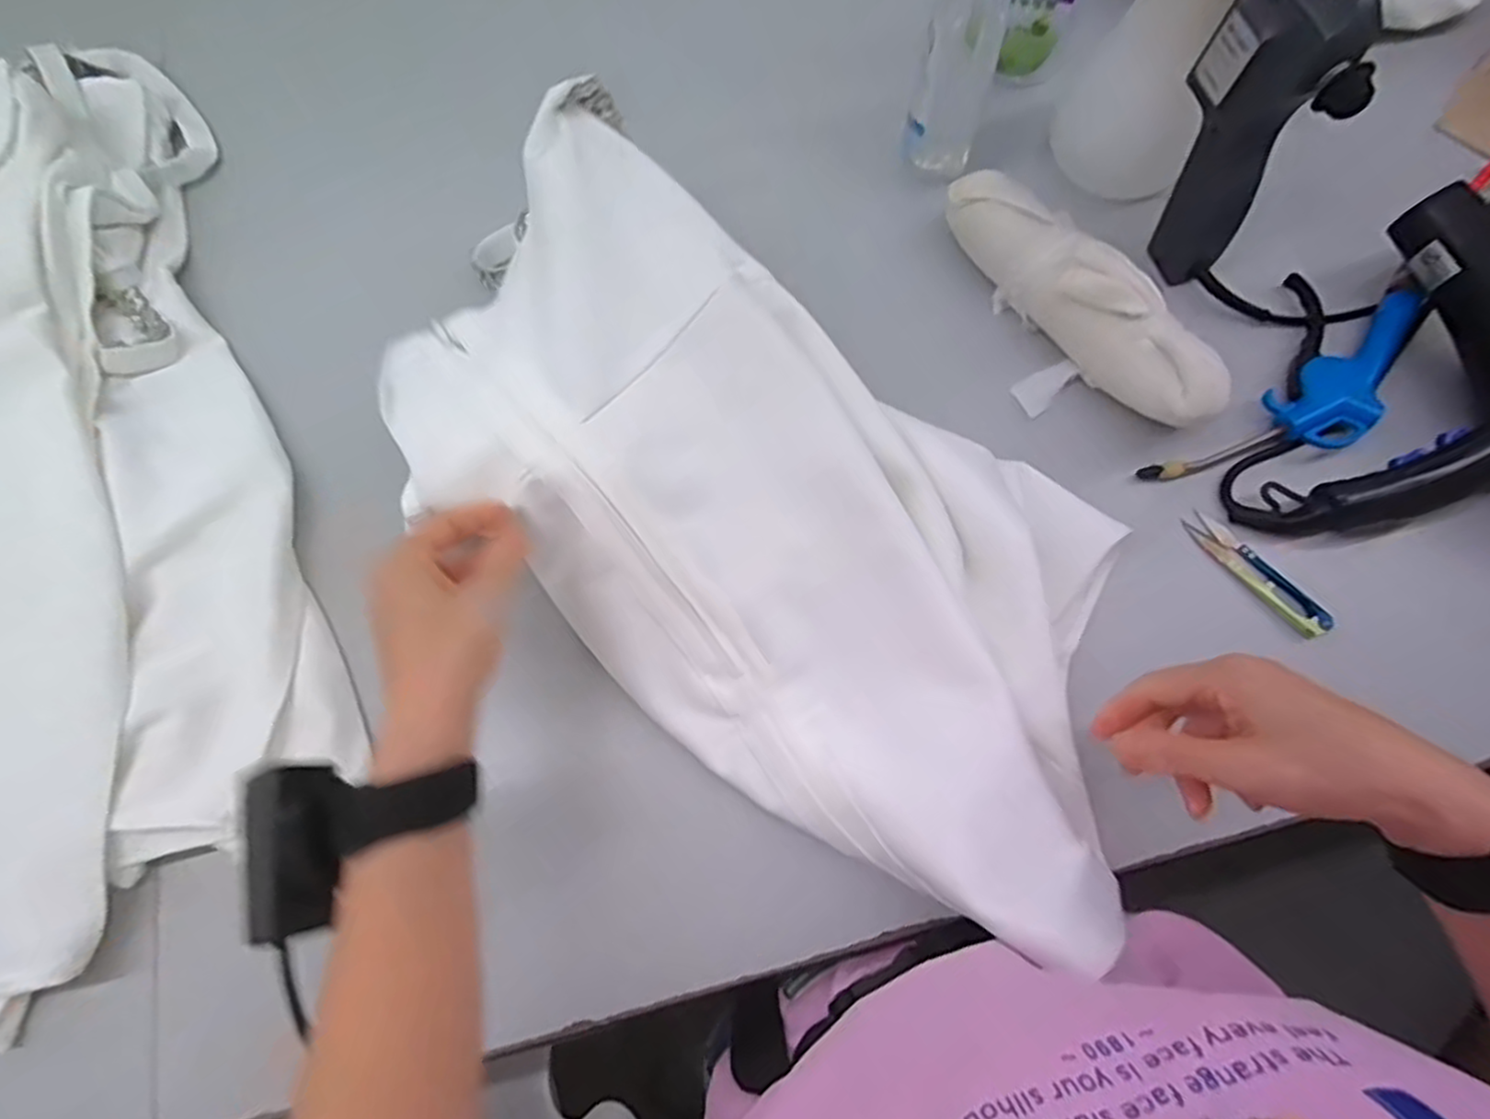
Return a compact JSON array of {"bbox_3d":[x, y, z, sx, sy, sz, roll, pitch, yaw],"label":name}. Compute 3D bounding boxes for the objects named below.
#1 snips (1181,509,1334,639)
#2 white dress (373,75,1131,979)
[{"bbox_3d":[0.338,0.008,0.471,0.023,0.010,0.102,-36,74,-11],"label":"snips"},{"bbox_3d":[0.017,-0.027,0.418,0.485,0.116,0.261,33,75,11],"label":"white dress"}]

